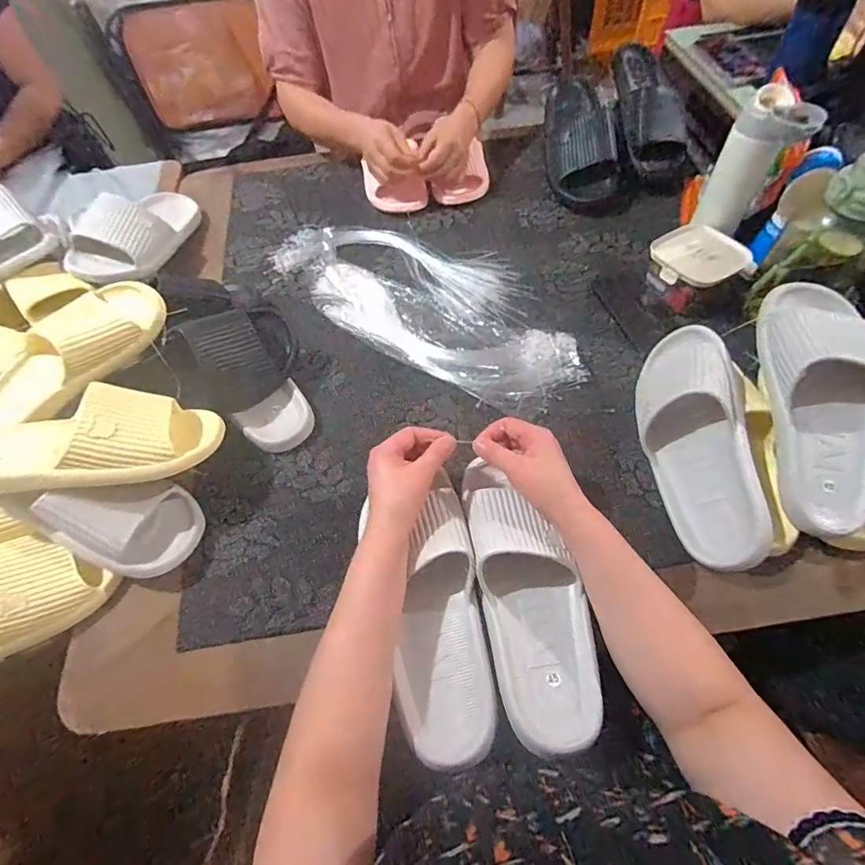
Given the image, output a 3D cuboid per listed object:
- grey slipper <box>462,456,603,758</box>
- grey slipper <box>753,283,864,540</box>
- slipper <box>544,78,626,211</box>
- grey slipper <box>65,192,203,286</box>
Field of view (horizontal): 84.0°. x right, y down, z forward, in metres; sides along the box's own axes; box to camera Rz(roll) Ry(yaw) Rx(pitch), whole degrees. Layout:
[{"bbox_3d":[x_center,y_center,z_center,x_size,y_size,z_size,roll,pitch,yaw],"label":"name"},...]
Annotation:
[{"bbox_3d":[0.093,0.151,0.476,0.096,0.066,0.270,-13,66,-4],"label":"grey slipper"},{"bbox_3d":[0.410,-0.037,0.494,0.096,0.064,0.274,2,76,6],"label":"grey slipper"},{"bbox_3d":[0.252,-0.513,0.832,0.103,0.091,0.255,-9,72,-1],"label":"slipper"},{"bbox_3d":[-0.475,-0.335,0.772,0.106,0.089,0.273,8,46,9],"label":"grey slipper"}]

